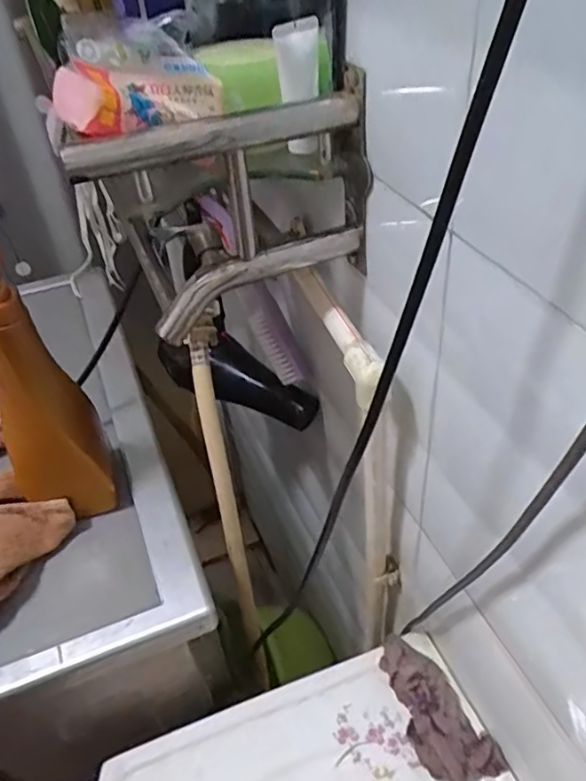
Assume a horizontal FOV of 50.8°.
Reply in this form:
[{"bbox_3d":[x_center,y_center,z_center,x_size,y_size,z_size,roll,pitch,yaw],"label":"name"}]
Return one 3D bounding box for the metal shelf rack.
[{"bbox_3d":[-0.052,-0.147,0.478,0.222,0.156,0.083,-18,43,-13],"label":"metal shelf rack"}]

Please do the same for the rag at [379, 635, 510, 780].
[{"bbox_3d":[0.127,0.304,0.585,0.063,0.028,0.145,-25,45,-21],"label":"rag"}]

